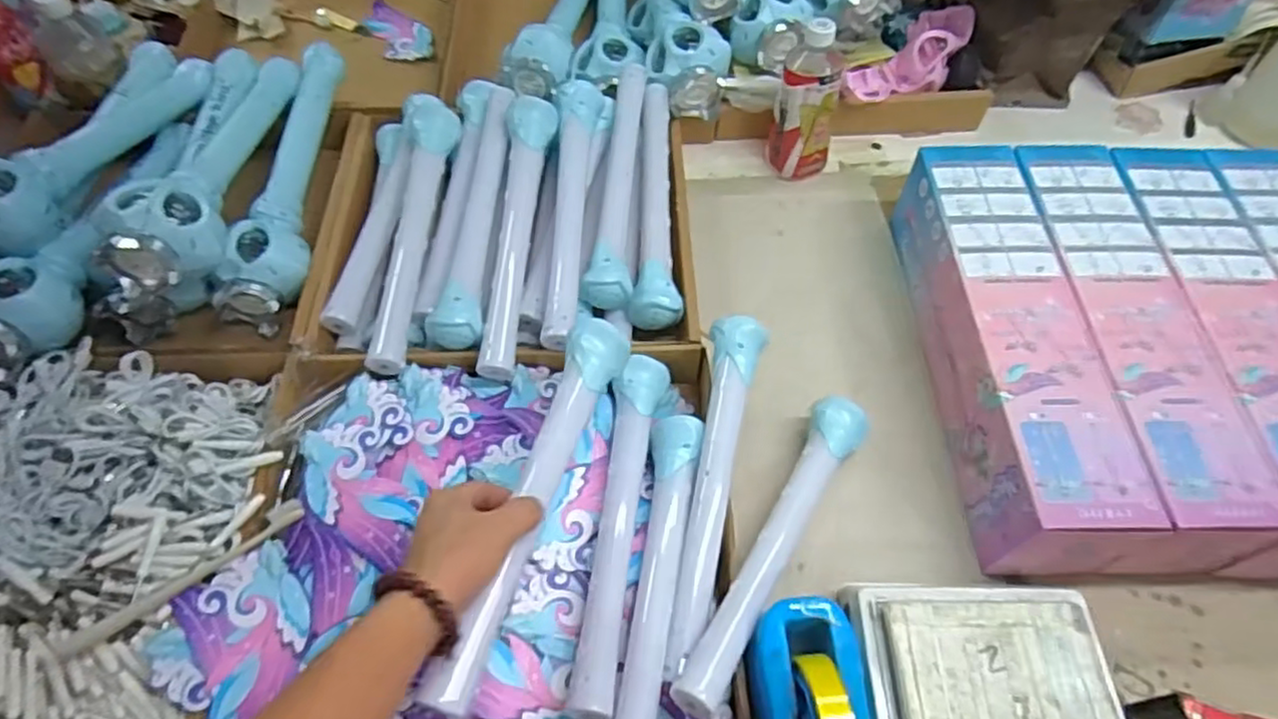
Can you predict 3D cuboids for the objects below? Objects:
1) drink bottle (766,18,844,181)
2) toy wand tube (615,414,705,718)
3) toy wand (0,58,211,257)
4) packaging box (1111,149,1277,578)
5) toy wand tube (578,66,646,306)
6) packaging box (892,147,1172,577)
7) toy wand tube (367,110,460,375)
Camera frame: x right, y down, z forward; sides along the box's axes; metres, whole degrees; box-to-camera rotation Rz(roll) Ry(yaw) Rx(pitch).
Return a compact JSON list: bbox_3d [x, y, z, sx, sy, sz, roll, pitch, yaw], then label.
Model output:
[{"bbox_3d":[0.195,-0.291,0.813,0.055,0.175,0.060,-30,63,-19],"label":"drink bottle"},{"bbox_3d":[0.014,0.174,0.541,0.043,0.044,0.309,8,58,3],"label":"toy wand tube"},{"bbox_3d":[-0.575,-0.222,0.746,0.079,0.078,0.363,8,43,3],"label":"toy wand"},{"bbox_3d":[0.542,-0.020,0.665,0.116,0.092,0.412,-1,58,-2],"label":"packaging box"},{"bbox_3d":[-0.017,-0.198,0.767,0.044,0.039,0.317,5,58,2],"label":"toy wand tube"},{"bbox_3d":[0.341,-0.017,0.669,0.098,0.108,0.410,1,58,-1],"label":"packaging box"},{"bbox_3d":[-0.226,-0.134,0.723,0.052,0.039,0.331,1,57,-1],"label":"toy wand tube"}]

